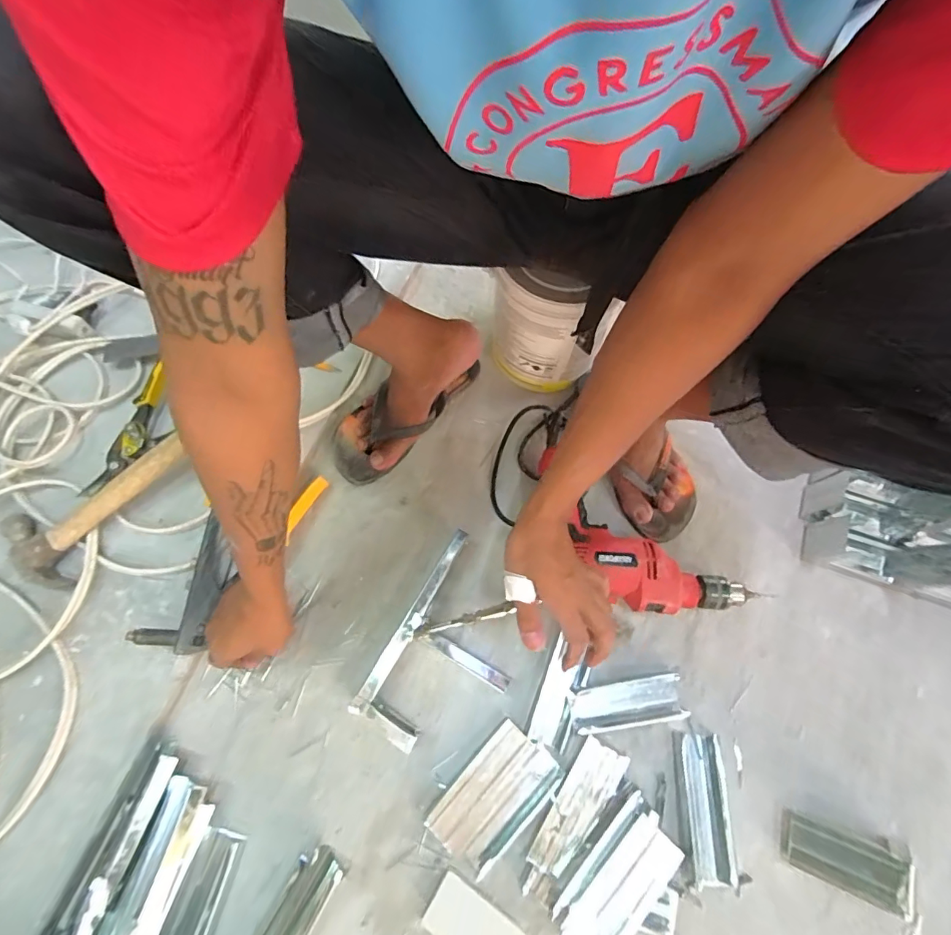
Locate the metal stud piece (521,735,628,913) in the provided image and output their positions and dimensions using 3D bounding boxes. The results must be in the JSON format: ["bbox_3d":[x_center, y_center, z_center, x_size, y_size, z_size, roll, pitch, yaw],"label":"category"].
[{"bbox_3d":[0.103,0.378,0.512,0.047,0.017,0.161,34,73,11],"label":"metal stud piece"}]

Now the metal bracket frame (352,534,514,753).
[{"bbox_3d":[-0.024,0.215,0.564,0.136,0.050,0.233,29,72,9],"label":"metal bracket frame"}]

